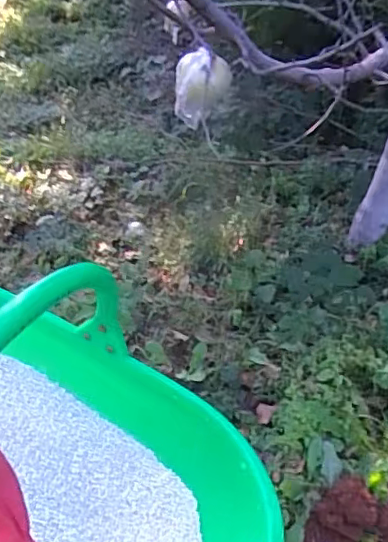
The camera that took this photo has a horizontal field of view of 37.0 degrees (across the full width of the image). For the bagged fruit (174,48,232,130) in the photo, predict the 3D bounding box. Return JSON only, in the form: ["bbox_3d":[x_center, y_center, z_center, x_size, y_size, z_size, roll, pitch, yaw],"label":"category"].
[{"bbox_3d":[0.013,-0.281,0.908,0.086,0.115,0.060,6,45,0],"label":"bagged fruit"}]

